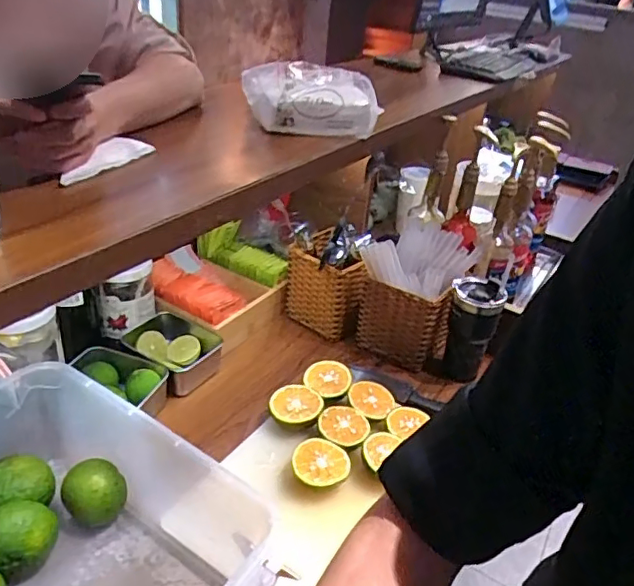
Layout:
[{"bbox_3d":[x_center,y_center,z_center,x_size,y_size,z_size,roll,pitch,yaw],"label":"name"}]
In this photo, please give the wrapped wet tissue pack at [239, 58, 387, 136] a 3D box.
[{"bbox_3d":[-0.010,-0.298,0.851,0.202,0.076,0.130,0,33,-10],"label":"wrapped wet tissue pack"}]

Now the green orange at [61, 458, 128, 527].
[{"bbox_3d":[-0.246,0.229,0.623,0.059,0.066,0.059,5,32,-3],"label":"green orange"}]

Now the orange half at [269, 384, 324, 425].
[{"bbox_3d":[-0.030,0.165,0.782,0.071,0.043,0.066,2,33,-7],"label":"orange half"}]

